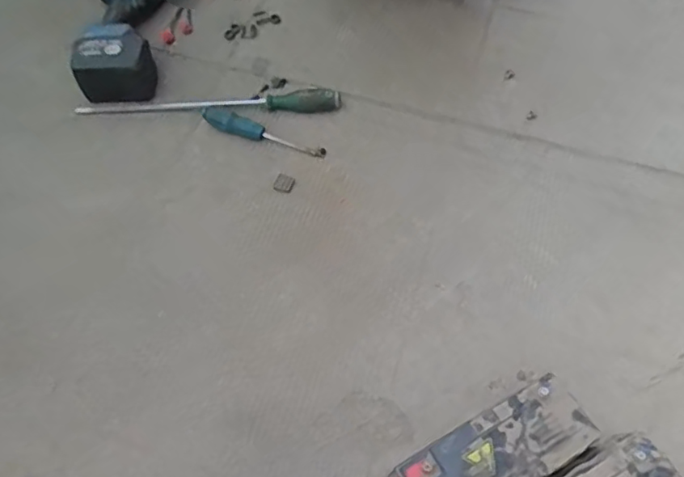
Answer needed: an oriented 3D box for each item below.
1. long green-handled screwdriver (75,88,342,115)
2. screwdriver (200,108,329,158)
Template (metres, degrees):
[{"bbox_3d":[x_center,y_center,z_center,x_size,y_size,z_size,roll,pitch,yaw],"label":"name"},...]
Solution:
[{"bbox_3d":[-0.202,-0.205,0.899,0.394,0.042,0.032,-2,62,-2],"label":"long green-handled screwdriver"},{"bbox_3d":[-0.124,-0.158,0.870,0.197,0.025,0.035,20,63,10],"label":"screwdriver"}]

